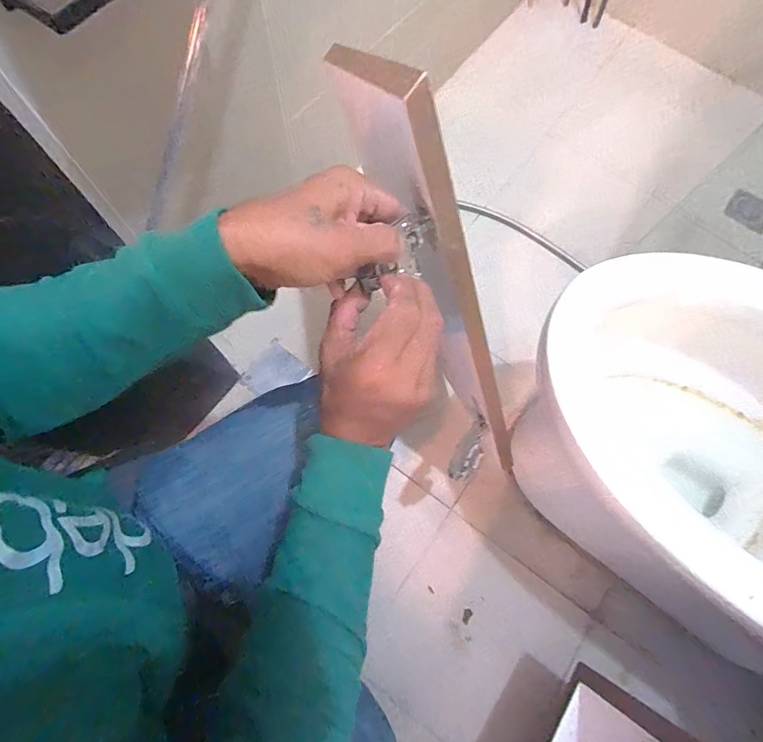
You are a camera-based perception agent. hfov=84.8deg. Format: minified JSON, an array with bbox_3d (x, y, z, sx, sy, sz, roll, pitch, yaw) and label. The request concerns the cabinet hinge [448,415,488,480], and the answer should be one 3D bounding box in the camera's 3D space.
[{"bbox_3d":[0.117,0.102,0.541,0.036,0.030,0.091,31,72,8],"label":"cabinet hinge"}]

